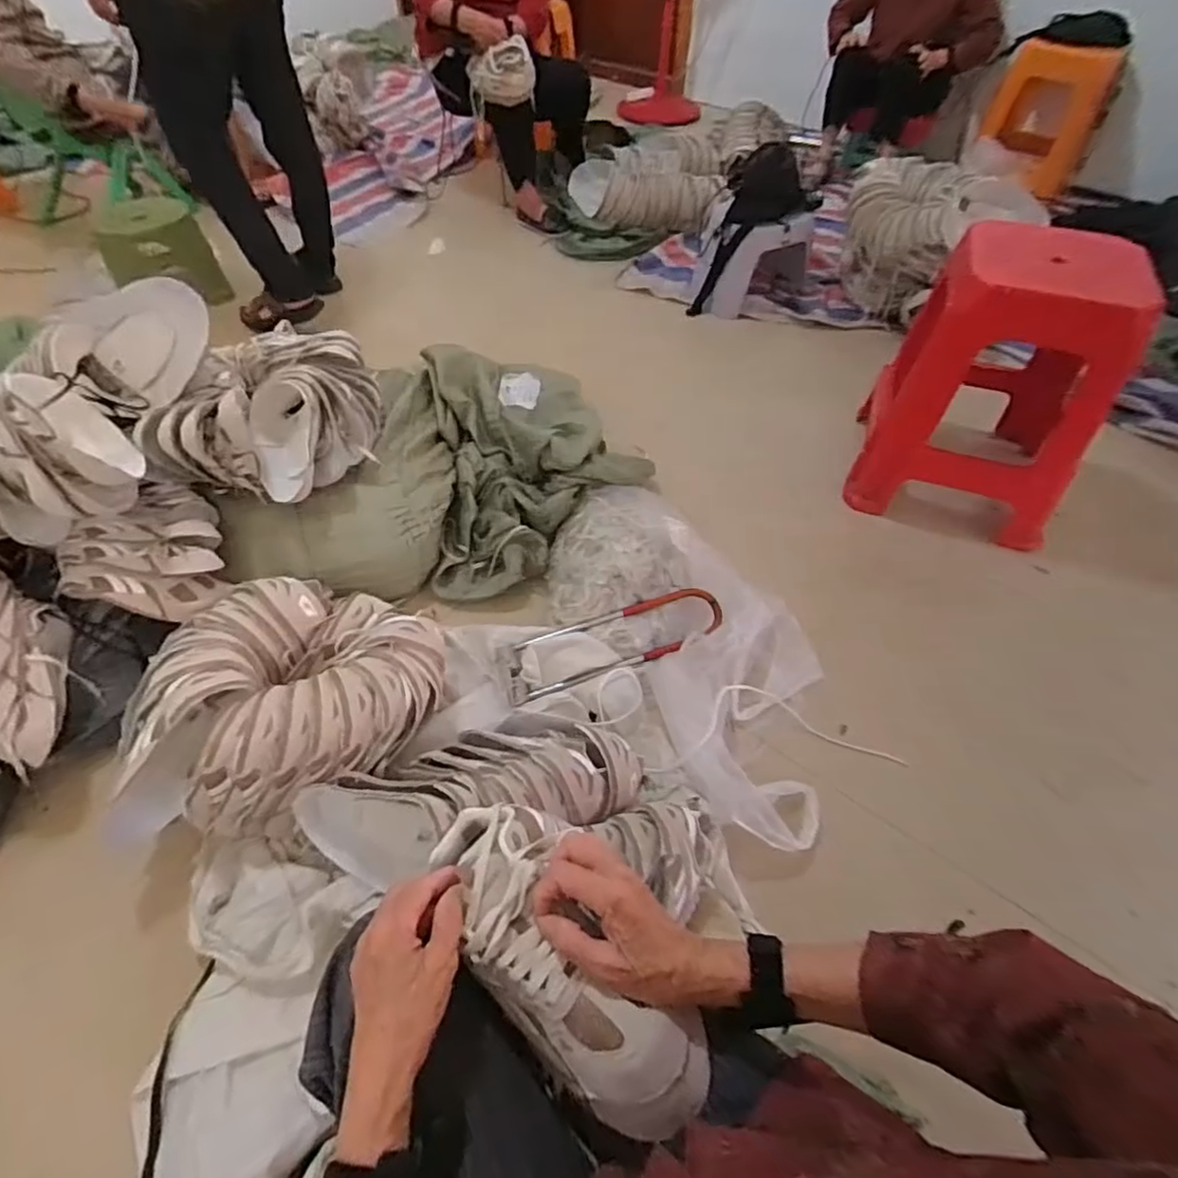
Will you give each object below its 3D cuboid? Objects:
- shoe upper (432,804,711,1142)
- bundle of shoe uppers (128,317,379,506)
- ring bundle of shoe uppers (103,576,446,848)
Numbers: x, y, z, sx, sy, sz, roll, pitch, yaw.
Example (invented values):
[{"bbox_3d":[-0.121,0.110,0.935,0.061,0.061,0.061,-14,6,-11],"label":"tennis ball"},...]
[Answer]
[{"bbox_3d":[-0.023,0.271,0.488,0.105,0.058,0.261,-32,59,-23],"label":"shoe upper"},{"bbox_3d":[-0.576,-0.346,1.191,0.338,0.166,0.379,-1,52,-2],"label":"bundle of shoe uppers"},{"bbox_3d":[-0.462,0.145,0.992,0.463,0.144,0.361,-20,55,-16],"label":"ring bundle of shoe uppers"}]

